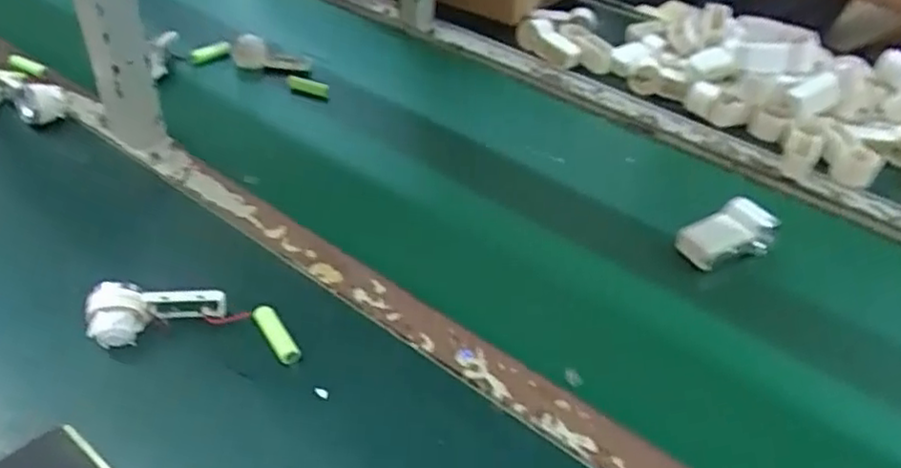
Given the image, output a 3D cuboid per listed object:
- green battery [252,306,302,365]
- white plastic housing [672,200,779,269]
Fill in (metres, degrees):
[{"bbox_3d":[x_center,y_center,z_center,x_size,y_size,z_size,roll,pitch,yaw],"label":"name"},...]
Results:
[{"bbox_3d":[-0.134,0.077,0.519,0.014,0.018,0.054,-25,50,-32],"label":"green battery"},{"bbox_3d":[0.259,0.001,0.633,0.089,0.035,0.047,-17,47,-25],"label":"white plastic housing"}]

